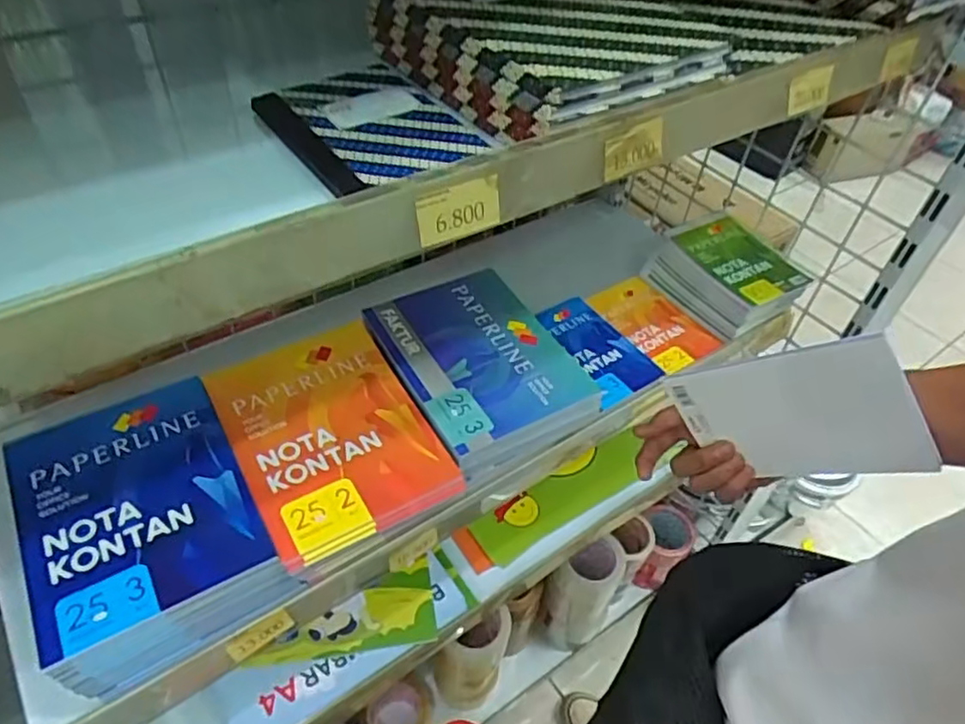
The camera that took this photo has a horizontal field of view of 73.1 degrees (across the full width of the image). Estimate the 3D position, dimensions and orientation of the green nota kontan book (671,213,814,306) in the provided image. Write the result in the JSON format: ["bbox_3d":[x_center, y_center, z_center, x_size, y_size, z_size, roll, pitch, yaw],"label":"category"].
[{"bbox_3d":[0.317,-0.131,0.807,0.108,0.011,0.145,-22,52,-24],"label":"green nota kontan book"}]

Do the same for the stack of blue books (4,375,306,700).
[{"bbox_3d":[-0.277,0.127,0.532,0.159,0.054,0.219,-25,54,-26],"label":"stack of blue books"}]

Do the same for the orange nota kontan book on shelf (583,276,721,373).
[{"bbox_3d":[0.209,-0.049,0.806,0.101,0.014,0.154,-22,52,-24],"label":"orange nota kontan book on shelf"}]

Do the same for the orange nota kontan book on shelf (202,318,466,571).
[{"bbox_3d":[-0.139,0.059,0.586,0.158,0.014,0.220,-22,52,-23],"label":"orange nota kontan book on shelf"}]

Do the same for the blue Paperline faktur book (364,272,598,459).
[{"bbox_3d":[0.000,-0.015,0.655,0.167,0.009,0.209,-20,52,-23],"label":"blue Paperline faktur book"}]

